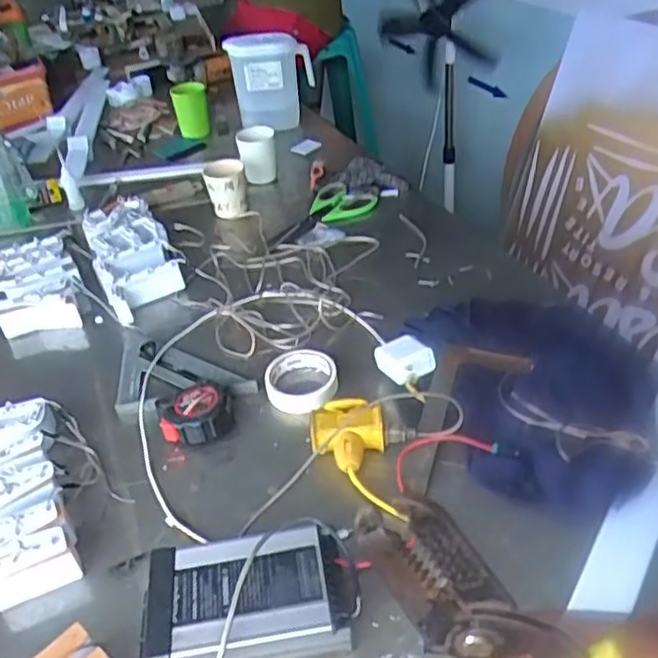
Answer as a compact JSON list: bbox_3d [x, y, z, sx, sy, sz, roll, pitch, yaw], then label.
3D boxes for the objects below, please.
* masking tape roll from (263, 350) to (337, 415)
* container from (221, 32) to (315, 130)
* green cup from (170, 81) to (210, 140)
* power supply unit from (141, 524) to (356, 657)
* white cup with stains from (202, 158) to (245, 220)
[{"bbox_3d":[-0.035,0.067,0.898,0.092,0.031,0.086,-3,38,2],"label":"masking tape roll"},{"bbox_3d":[-0.134,-0.582,1.662,0.195,0.191,0.131,-6,42,1],"label":"container"},{"bbox_3d":[-0.329,-0.525,1.687,0.083,0.103,0.072,-11,39,-8],"label":"green cup"},{"bbox_3d":[-0.069,0.249,0.641,0.187,0.049,0.125,-7,38,0],"label":"power supply unit"},{"bbox_3d":[-0.190,-0.256,1.311,0.073,0.102,0.063,-7,38,-3],"label":"white cup with stains"}]

